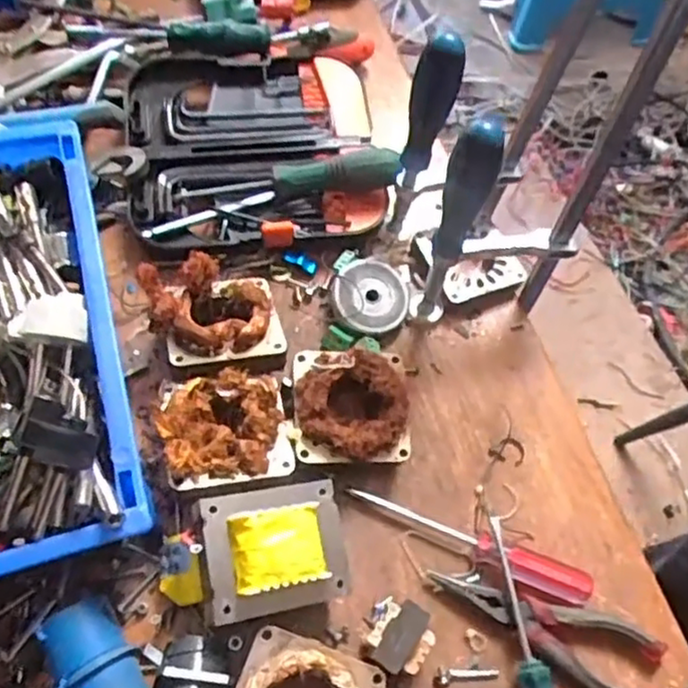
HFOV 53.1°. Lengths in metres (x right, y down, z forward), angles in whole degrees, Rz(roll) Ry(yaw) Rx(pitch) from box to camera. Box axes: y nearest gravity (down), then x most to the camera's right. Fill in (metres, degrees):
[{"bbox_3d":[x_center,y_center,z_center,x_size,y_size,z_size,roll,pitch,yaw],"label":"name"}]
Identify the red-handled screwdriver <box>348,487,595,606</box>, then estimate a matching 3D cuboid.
[{"bbox_3d":[0.084,0.136,0.472,0.169,0.018,0.018,21,63,8],"label":"red-handled screwdriver"}]

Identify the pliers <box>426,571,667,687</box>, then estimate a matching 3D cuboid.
[{"bbox_3d":[0.134,0.181,0.455,0.152,0.012,0.051,28,64,11],"label":"pliers"}]

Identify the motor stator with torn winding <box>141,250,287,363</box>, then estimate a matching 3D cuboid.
[{"bbox_3d":[-0.096,-0.023,0.509,0.091,0.057,0.090,-13,64,-9],"label":"motor stator with torn winding"}]

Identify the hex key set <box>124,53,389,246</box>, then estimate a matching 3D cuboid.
[{"bbox_3d":[-0.080,-0.180,0.612,0.209,0.033,0.219,-4,62,-5],"label":"hex key set"}]

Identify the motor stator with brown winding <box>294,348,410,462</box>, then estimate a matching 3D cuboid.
[{"bbox_3d":[0.005,0.048,0.496,0.078,0.055,0.079,-2,62,-4],"label":"motor stator with brown winding"}]

